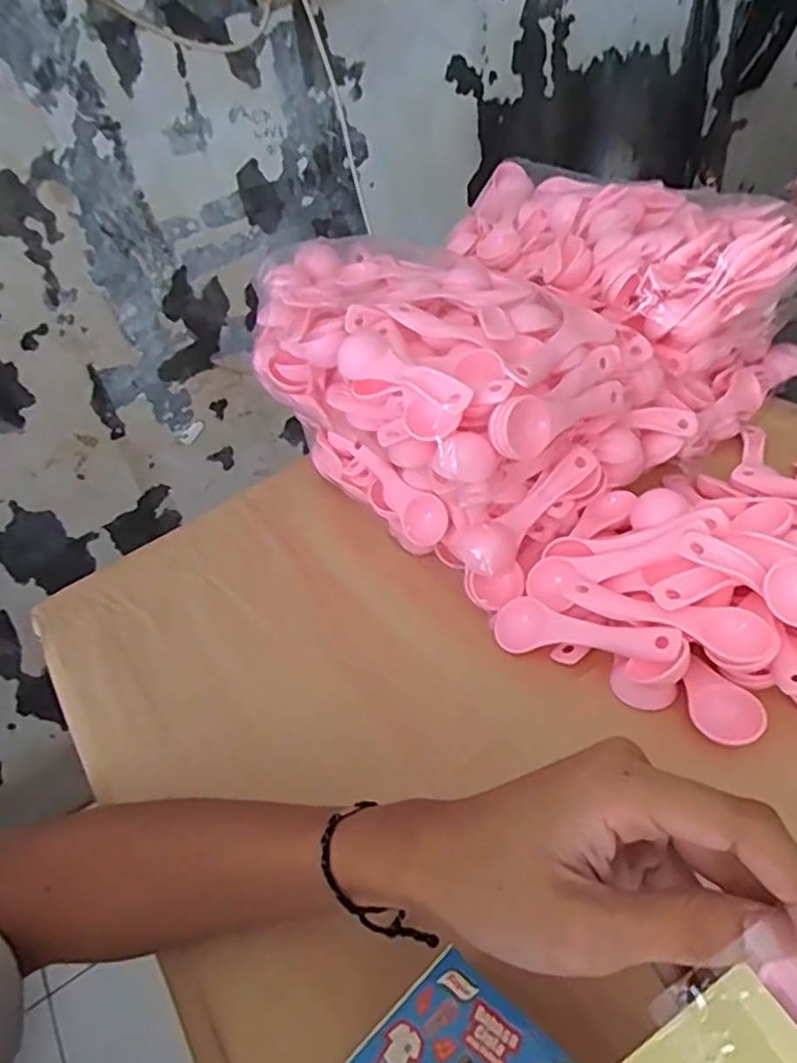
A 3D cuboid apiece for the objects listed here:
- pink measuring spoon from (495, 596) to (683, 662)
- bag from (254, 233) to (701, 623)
[{"bbox_3d":[0.110,0.062,0.400,0.110,0.015,0.032,5,40,38],"label":"pink measuring spoon"},{"bbox_3d":[0.034,-0.118,0.518,0.197,0.141,0.297,-32,46,-23],"label":"bag"}]

